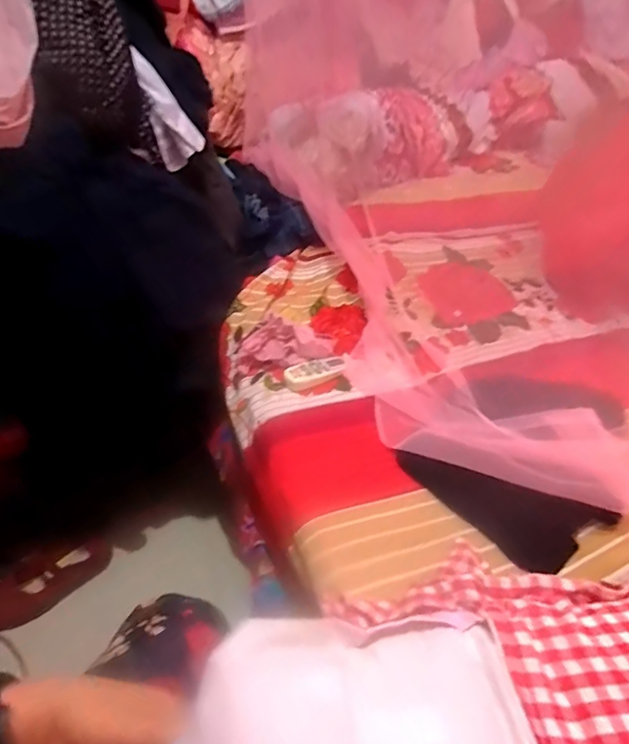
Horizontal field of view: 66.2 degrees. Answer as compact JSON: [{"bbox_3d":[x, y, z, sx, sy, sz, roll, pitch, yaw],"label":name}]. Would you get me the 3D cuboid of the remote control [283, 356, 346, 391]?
[{"bbox_3d":[0.003,0.000,0.737,0.104,0.014,0.041,-17,47,-23],"label":"remote control"}]

